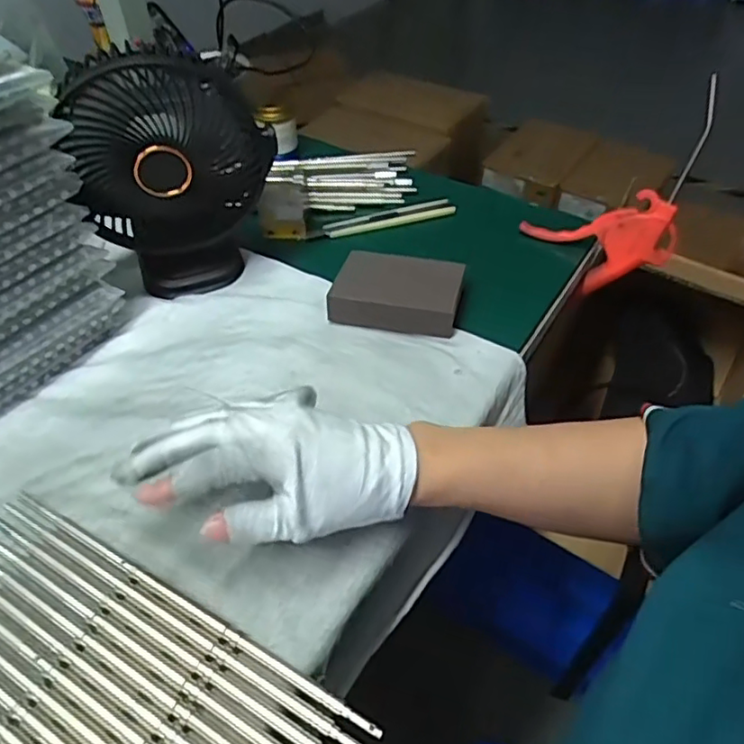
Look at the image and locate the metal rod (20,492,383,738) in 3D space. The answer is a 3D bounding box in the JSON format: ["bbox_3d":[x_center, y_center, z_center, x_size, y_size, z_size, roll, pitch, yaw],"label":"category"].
[{"bbox_3d":[-0.109,0.122,0.329,0.258,0.007,0.008,24,52,20],"label":"metal rod"}]

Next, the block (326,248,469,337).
[{"bbox_3d":[0.022,-0.067,0.490,0.099,0.031,0.070,11,49,9],"label":"block"}]

